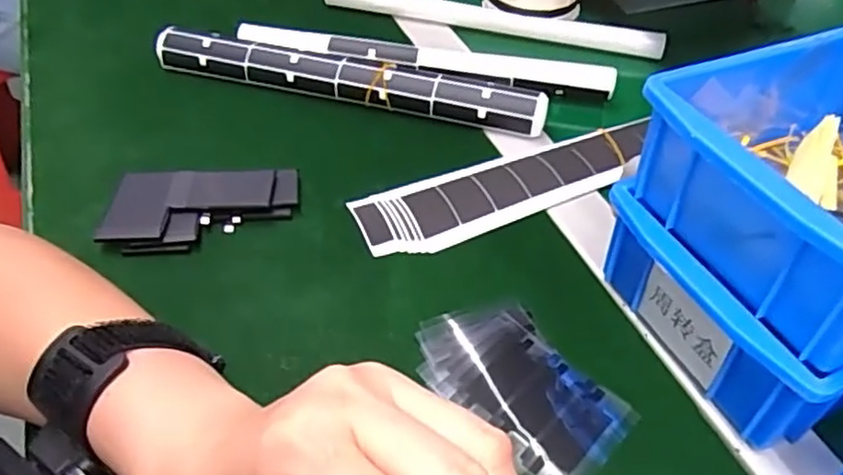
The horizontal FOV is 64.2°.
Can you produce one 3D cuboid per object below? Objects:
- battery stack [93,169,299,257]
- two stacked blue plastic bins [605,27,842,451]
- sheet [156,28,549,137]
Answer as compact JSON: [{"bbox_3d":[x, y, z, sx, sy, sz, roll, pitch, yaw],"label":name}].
[{"bbox_3d":[-0.131,-0.016,0.405,0.106,0.018,0.061,-2,46,-3],"label":"battery stack"},{"bbox_3d":[0.214,-0.012,0.328,0.205,0.121,0.133,-18,49,-17],"label":"two stacked blue plastic bins"},{"bbox_3d":[-0.054,-0.120,0.493,0.290,0.024,0.034,13,47,11],"label":"sheet"}]

